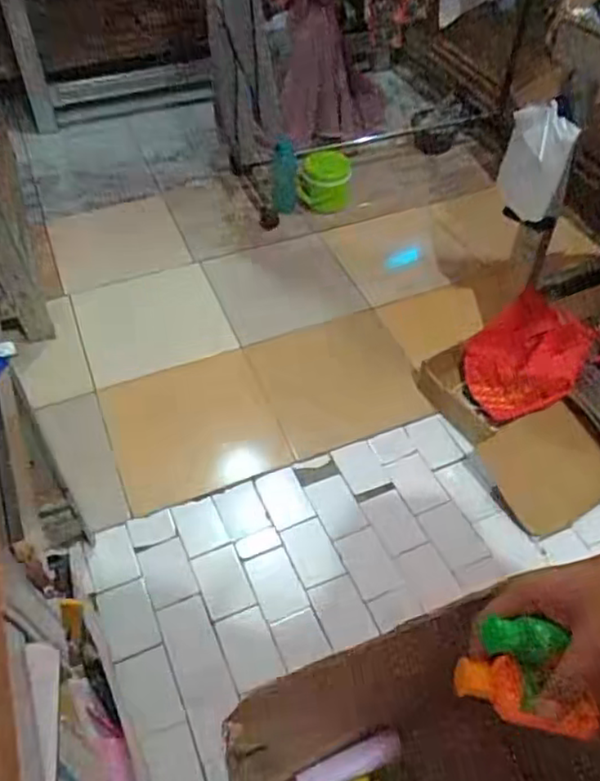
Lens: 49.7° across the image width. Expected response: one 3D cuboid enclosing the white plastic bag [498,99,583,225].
[{"bbox_3d":[0.491,-0.474,1.354,0.129,0.227,0.032,17,33,16],"label":"white plastic bag"}]

